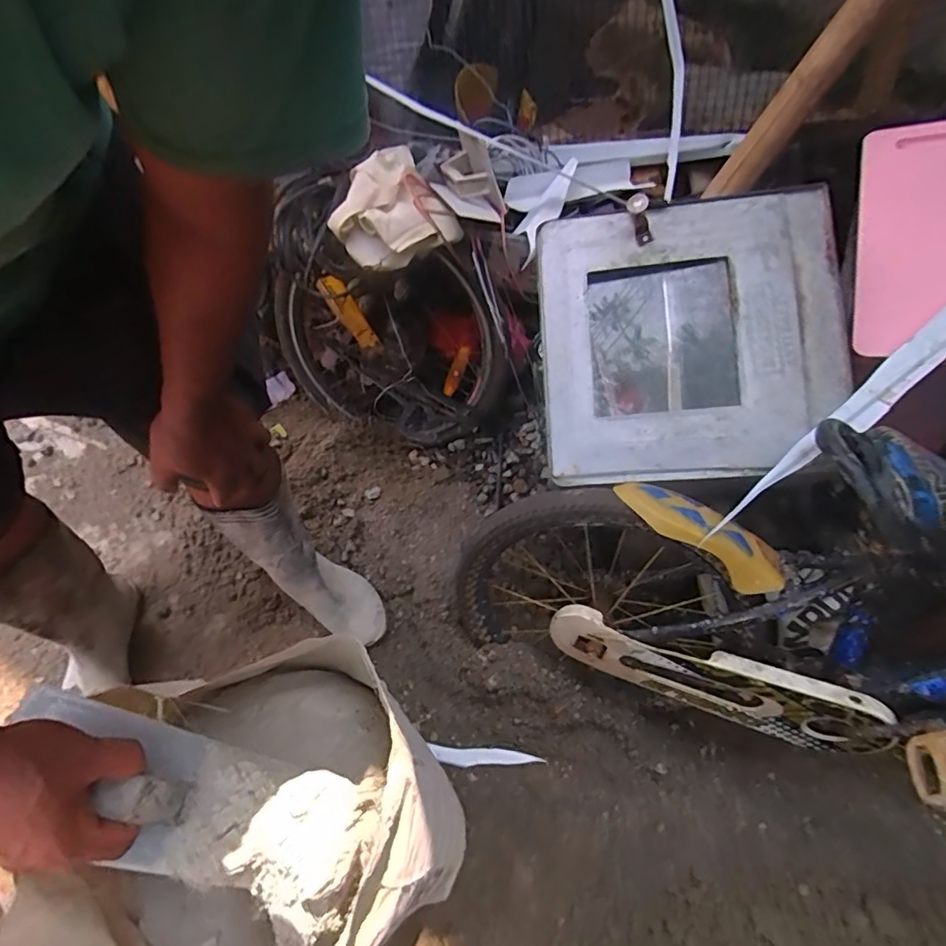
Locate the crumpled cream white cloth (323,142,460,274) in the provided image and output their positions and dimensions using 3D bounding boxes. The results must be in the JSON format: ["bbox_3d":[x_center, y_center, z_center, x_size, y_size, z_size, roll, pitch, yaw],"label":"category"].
[{"bbox_3d":[-0.118,-0.399,0.834,0.148,0.087,0.199,30,62,15],"label":"crumpled cream white cloth"}]

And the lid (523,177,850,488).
[{"bbox_3d":[0.275,-0.175,0.712,0.368,0.066,0.362,-5,82,9],"label":"lid"}]

